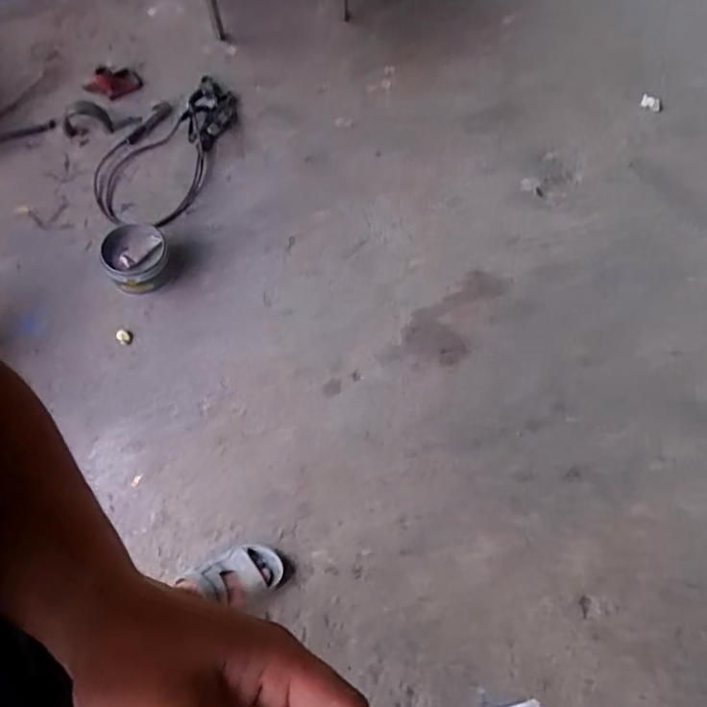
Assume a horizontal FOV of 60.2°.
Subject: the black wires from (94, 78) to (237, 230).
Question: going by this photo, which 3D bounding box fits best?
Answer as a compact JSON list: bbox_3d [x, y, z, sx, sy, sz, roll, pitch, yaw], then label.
[{"bbox_3d":[-0.468,-0.505,1.555,0.429,0.047,0.313,-44,69,-1],"label":"black wires"}]

